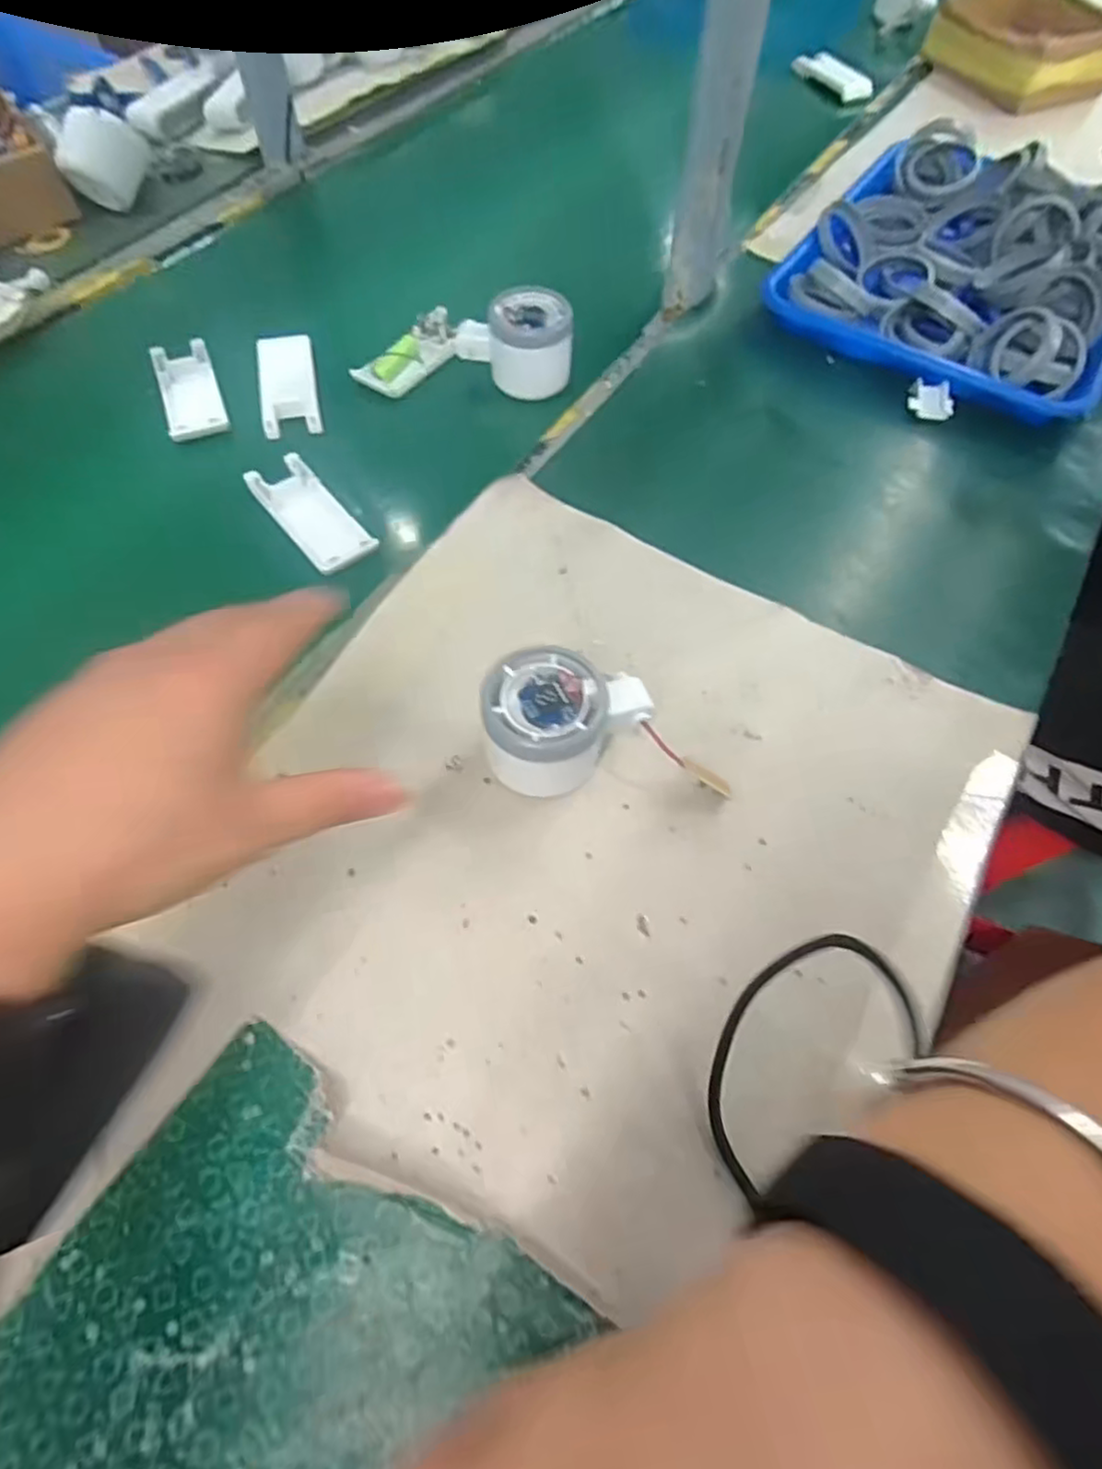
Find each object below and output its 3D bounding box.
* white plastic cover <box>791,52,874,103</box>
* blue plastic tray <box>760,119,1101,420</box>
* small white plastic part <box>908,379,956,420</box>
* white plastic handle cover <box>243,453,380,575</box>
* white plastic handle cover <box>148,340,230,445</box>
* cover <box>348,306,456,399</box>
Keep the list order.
[{"bbox_3d":[0.322,-0.761,0.803,0.036,0.016,0.110,-28,64,-17],"label":"white plastic cover"},{"bbox_3d":[0.343,-0.382,0.558,0.246,0.047,0.313,31,64,16],"label":"blue plastic tray"},{"bbox_3d":[0.274,-0.241,0.502,0.031,0.013,0.024,8,60,4],"label":"small white plastic part"},{"bbox_3d":[-0.154,-0.142,0.447,0.040,0.008,0.104,-34,66,-19],"label":"white plastic handle cover"},{"bbox_3d":[-0.261,-0.248,0.505,0.040,0.012,0.099,-20,62,-12],"label":"white plastic handle cover"},{"bbox_3d":[-0.104,-0.289,0.532,0.038,0.019,0.095,30,63,15],"label":"cover"}]

